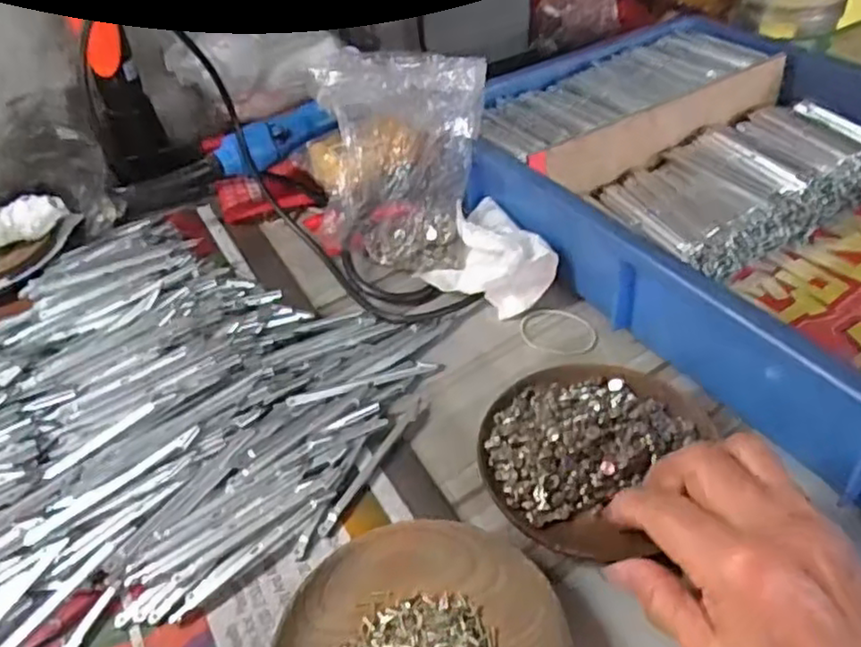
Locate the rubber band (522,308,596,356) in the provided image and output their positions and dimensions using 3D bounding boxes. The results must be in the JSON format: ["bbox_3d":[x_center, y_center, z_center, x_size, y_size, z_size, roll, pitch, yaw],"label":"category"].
[{"bbox_3d":[0.081,0.004,0.432,0.047,0.004,0.040,8,44,14],"label":"rubber band"}]

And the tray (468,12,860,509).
[{"bbox_3d":[0.230,-0.078,0.437,0.296,0.084,0.412,-26,46,-20],"label":"tray"}]

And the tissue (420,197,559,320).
[{"bbox_3d":[0.035,-0.045,0.452,0.064,0.045,0.087,-24,45,-19],"label":"tissue"}]

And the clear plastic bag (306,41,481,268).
[{"bbox_3d":[-0.017,-0.114,0.468,0.096,0.120,0.065,20,48,26],"label":"clear plastic bag"}]

